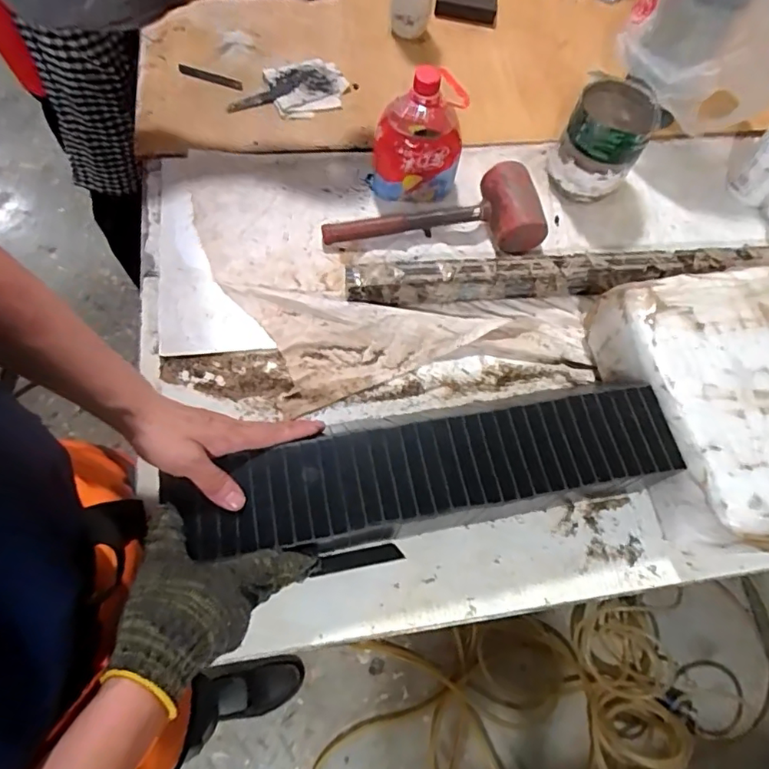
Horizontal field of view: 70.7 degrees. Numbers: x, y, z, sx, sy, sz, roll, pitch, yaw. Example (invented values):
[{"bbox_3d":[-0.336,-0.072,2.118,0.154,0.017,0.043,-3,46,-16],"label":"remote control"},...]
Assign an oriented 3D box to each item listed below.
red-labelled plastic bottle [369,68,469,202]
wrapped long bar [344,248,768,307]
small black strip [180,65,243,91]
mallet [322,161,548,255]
[{"bbox_3d":[0.042,-0.313,0.673,0.107,0.143,0.097,6,67,-2],"label":"red-labelled plastic bottle"},{"bbox_3d":[0.250,-0.140,0.660,0.593,0.049,0.043,-4,68,-7],"label":"wrapped long bar"},{"bbox_3d":[-0.247,-0.439,0.775,0.096,0.005,0.017,17,69,5],"label":"small black strip"},{"bbox_3d":[0.062,-0.197,0.677,0.268,0.055,0.112,-13,69,-10],"label":"mallet"}]

